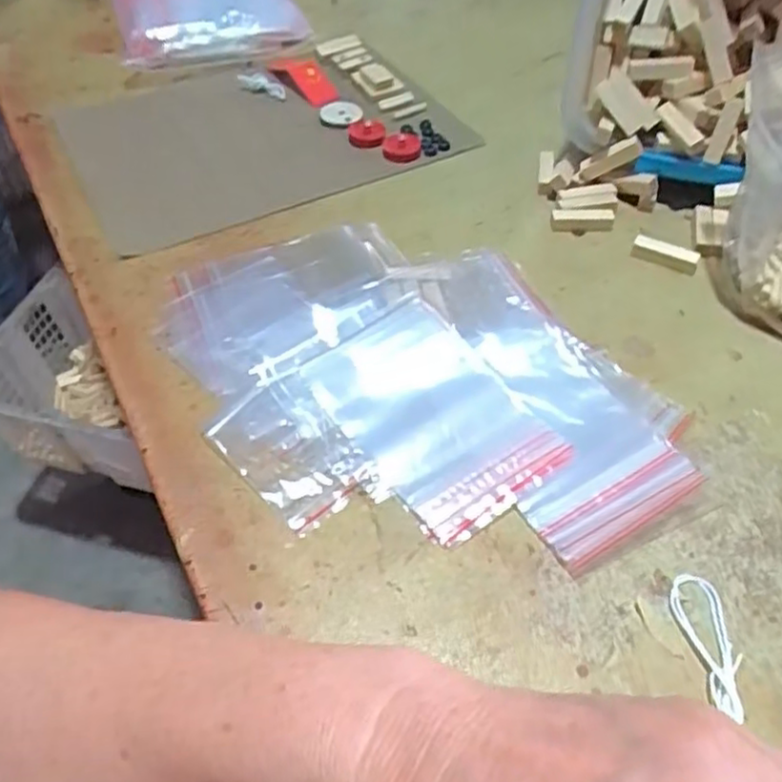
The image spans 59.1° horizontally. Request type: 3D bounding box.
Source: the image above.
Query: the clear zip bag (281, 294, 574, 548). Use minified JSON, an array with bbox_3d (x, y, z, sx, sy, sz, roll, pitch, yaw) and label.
[{"bbox_3d":[0.021,0.011,0.362,0.089,0.007,0.132,-32,58,-19],"label":"clear zip bag"}]

